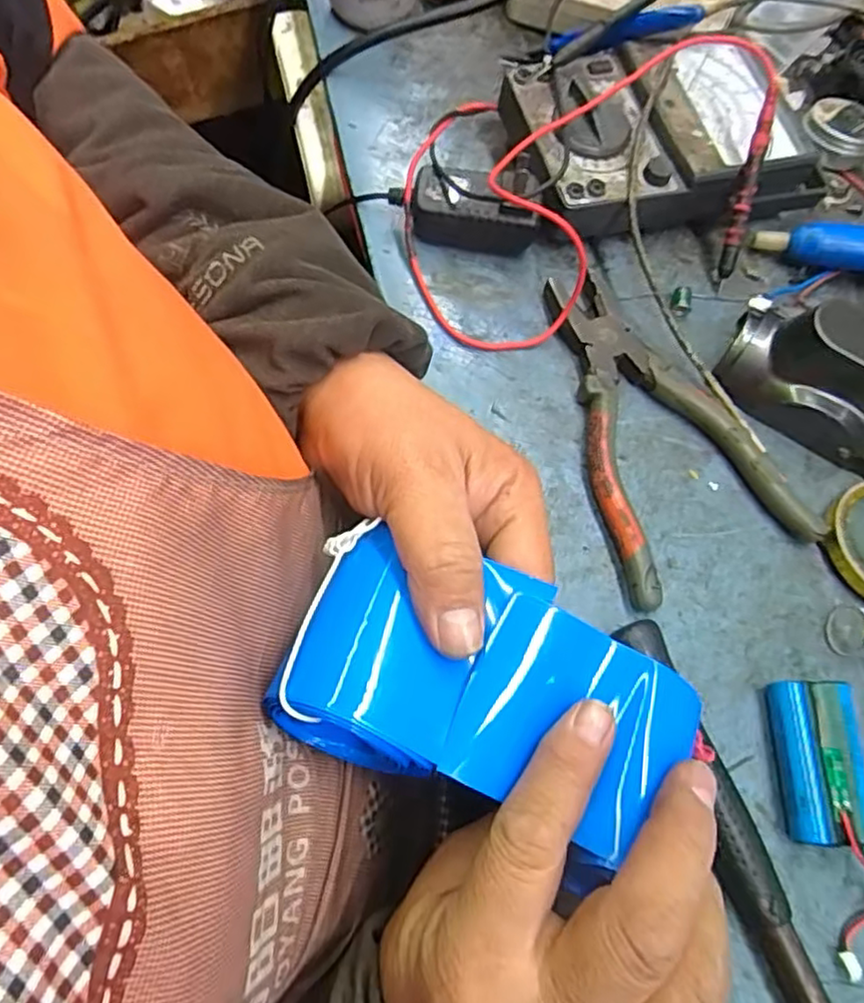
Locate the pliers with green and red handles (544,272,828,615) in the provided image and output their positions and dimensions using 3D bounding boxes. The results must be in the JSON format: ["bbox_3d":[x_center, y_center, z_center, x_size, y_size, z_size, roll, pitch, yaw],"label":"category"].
[{"bbox_3d":[0.126,-0.046,0.359,0.105,0.020,0.188,-11,69,-10],"label":"pliers with green and red handles"}]

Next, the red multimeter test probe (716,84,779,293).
[{"bbox_3d":[0.181,-0.179,0.388,0.010,0.012,0.102,10,112,5],"label":"red multimeter test probe"}]

